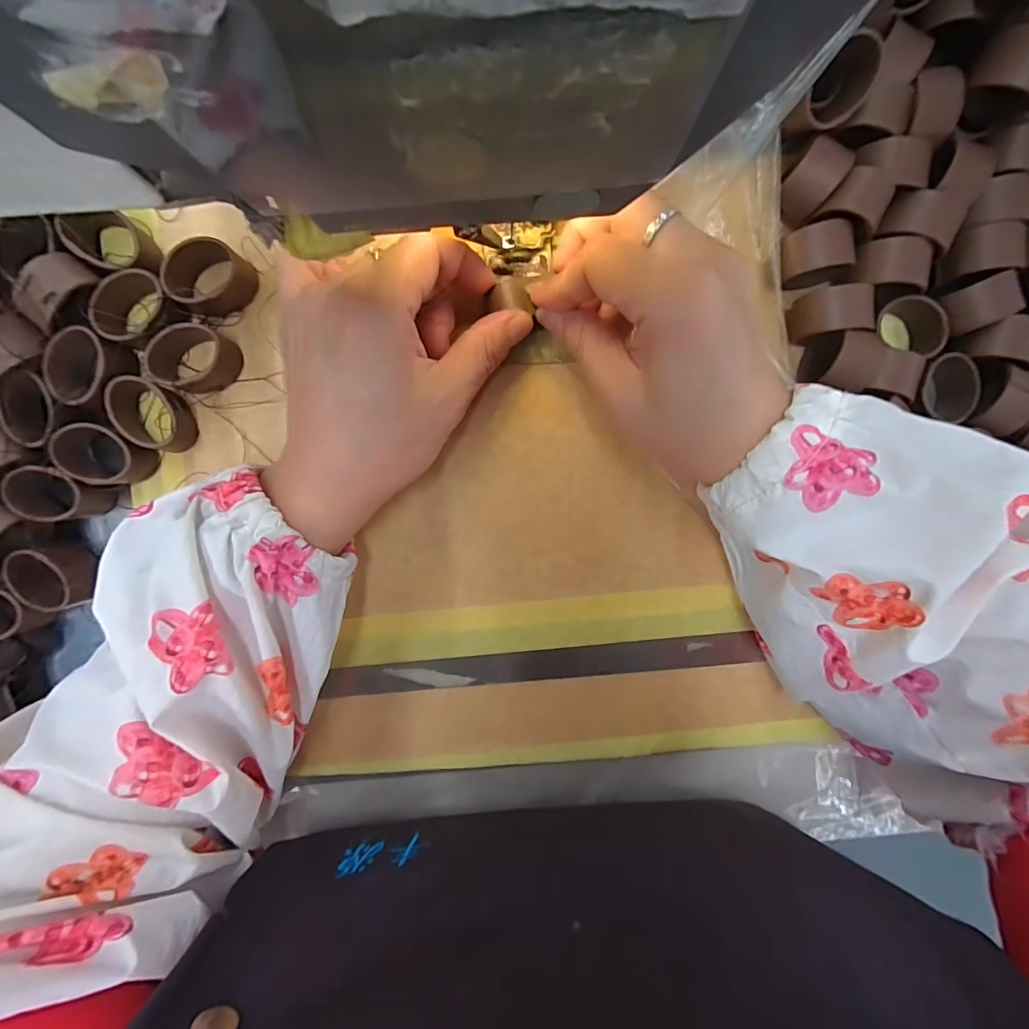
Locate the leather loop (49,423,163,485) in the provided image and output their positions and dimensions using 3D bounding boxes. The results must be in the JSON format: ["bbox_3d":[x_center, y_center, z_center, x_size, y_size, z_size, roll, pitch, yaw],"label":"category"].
[{"bbox_3d":[-0.177,-0.026,0.195,0.032,0.018,0.025,14,94,-2],"label":"leather loop"}]

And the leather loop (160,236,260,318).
[{"bbox_3d":[-0.131,-0.102,0.195,0.031,0.020,0.031,0,94,-1],"label":"leather loop"}]

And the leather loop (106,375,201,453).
[{"bbox_3d":[-0.157,-0.044,0.195,0.029,0.019,0.026,19,94,-3],"label":"leather loop"}]

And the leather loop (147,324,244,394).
[{"bbox_3d":[-0.139,-0.067,0.195,0.026,0.019,0.028,22,94,-3],"label":"leather loop"}]

